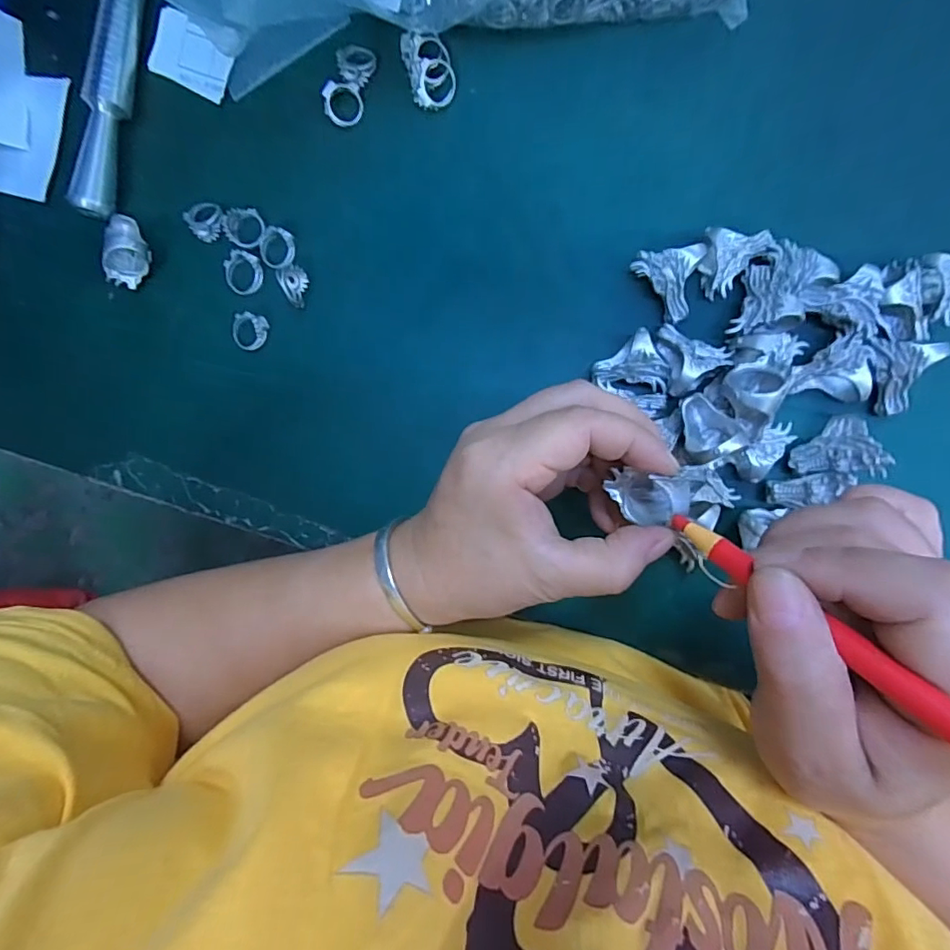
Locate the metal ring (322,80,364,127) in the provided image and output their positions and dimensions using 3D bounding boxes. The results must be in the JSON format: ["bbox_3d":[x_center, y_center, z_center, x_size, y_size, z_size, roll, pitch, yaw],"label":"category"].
[{"bbox_3d":[-0.073,-0.207,0.292,0.021,0.004,0.020,-7,118,-14],"label":"metal ring"}]

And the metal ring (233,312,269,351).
[{"bbox_3d":[-0.133,-0.084,0.307,0.021,0.008,0.021,0,92,7],"label":"metal ring"}]

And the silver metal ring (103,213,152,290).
[{"bbox_3d":[-0.201,-0.131,0.305,0.021,0.021,0.041,6,93,7],"label":"silver metal ring"}]

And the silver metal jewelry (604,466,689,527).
[{"bbox_3d":[0.066,0.009,0.202,0.027,0.019,0.020,11,94,7],"label":"silver metal jewelry"}]

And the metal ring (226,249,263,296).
[{"bbox_3d":[-0.135,-0.118,0.304,0.021,0.005,0.024,10,94,7],"label":"metal ring"}]

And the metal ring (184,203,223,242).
[{"bbox_3d":[-0.157,-0.149,0.305,0.021,0.006,0.022,0,92,7],"label":"metal ring"}]

